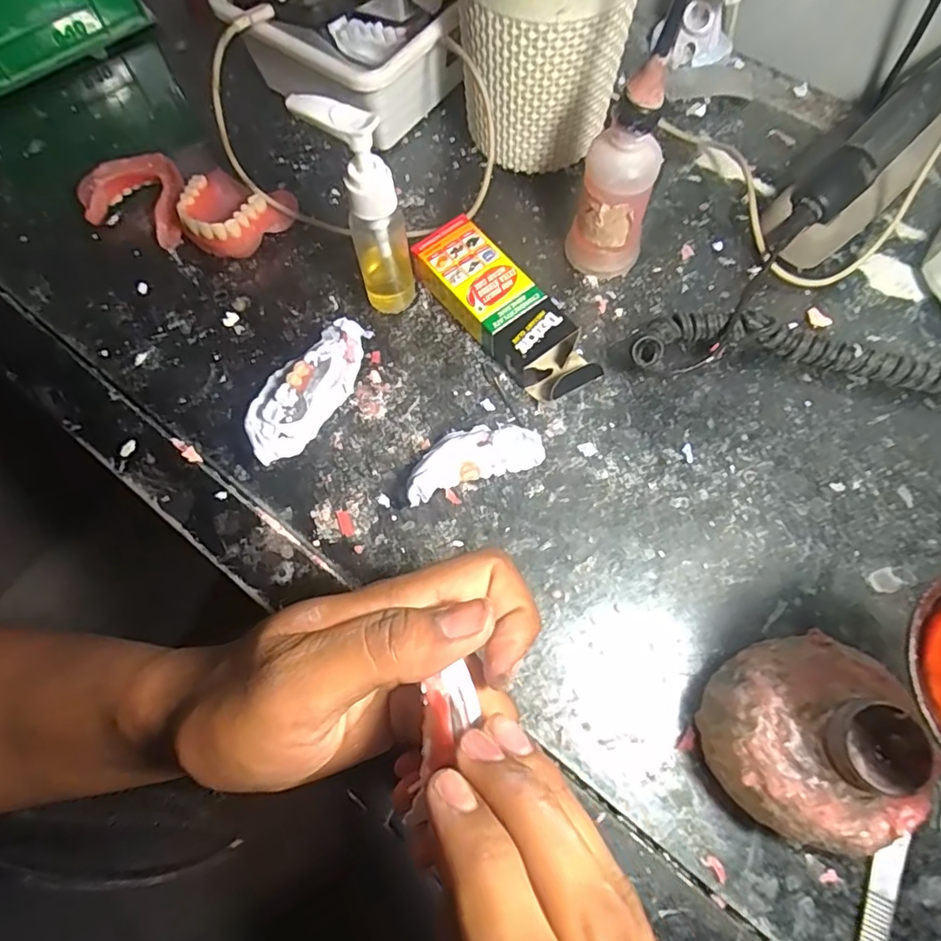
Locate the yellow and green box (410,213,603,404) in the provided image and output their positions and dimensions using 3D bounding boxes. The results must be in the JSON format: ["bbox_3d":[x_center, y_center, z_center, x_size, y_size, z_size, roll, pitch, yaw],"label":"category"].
[{"bbox_3d":[0.018,-0.089,0.322,0.040,0.026,0.120,-36,73,-11],"label":"yellow and green box"}]

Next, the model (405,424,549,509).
[{"bbox_3d":[0.000,-0.004,0.291,0.070,0.025,0.024,-21,71,-6],"label":"model"}]

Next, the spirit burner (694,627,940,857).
[{"bbox_3d":[0.131,0.103,0.221,0.066,0.077,0.070,-1,70,2],"label":"spirit burner"}]

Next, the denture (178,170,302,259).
[{"bbox_3d":[-0.142,-0.158,0.353,0.057,0.030,0.054,-1,70,2],"label":"denture"}]

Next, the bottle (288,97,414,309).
[{"bbox_3d":[-0.052,-0.131,0.290,0.029,0.116,0.036,-33,72,-10],"label":"bottle"}]

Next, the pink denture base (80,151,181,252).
[{"bbox_3d":[-0.209,-0.165,0.359,0.062,0.027,0.057,-26,71,-7],"label":"pink denture base"}]

